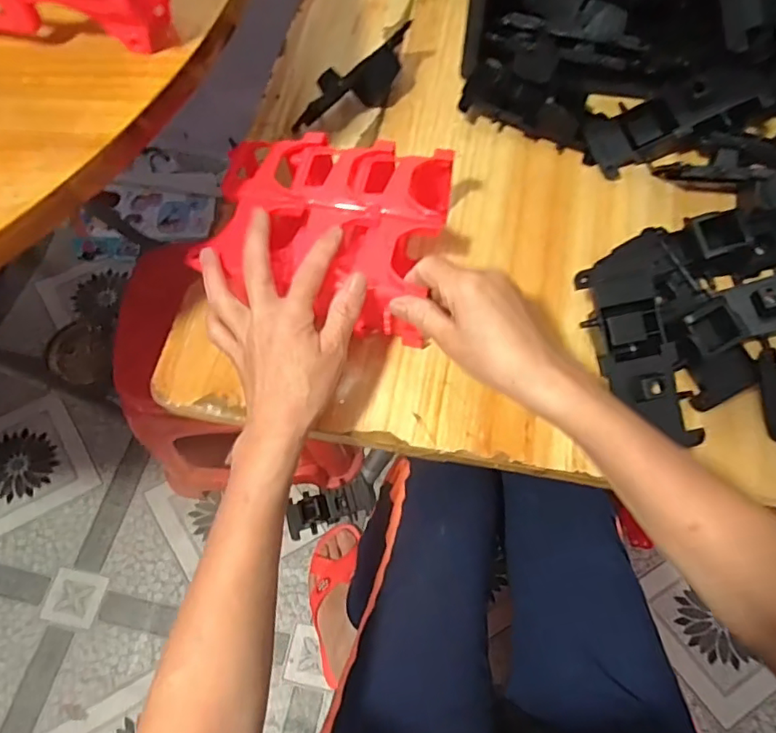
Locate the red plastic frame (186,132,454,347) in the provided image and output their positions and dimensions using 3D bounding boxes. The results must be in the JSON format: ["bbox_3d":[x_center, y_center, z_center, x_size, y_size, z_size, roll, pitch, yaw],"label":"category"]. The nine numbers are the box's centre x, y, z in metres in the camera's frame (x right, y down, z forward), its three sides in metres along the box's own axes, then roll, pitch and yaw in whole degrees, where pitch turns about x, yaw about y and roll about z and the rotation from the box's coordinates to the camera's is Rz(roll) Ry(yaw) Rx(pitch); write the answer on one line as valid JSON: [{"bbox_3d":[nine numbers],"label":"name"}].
[{"bbox_3d":[-0.047,-0.108,0.456,0.194,0.068,0.154,2,65,2],"label":"red plastic frame"}]

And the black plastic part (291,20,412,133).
[{"bbox_3d":[-0.035,-0.280,0.545,0.131,0.059,0.034,-24,67,-10],"label":"black plastic part"}]

